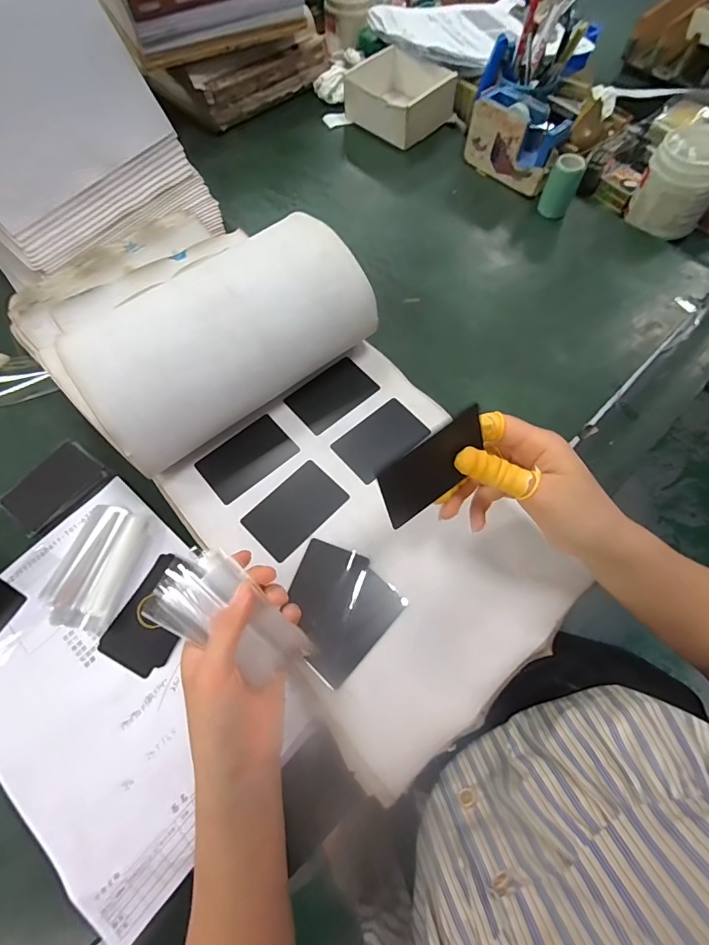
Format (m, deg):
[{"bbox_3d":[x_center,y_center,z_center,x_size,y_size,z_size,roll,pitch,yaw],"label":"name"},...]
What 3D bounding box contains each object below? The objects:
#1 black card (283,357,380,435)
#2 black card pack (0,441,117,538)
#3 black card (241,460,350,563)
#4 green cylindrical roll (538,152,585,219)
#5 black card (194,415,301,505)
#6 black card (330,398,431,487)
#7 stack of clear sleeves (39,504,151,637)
[{"bbox_3d":[-0.022,-0.079,0.421,0.085,0.004,0.053,-38,72,-18],"label":"black card"},{"bbox_3d":[-0.306,0.015,0.427,0.067,0.009,0.094,39,72,17],"label":"black card pack"},{"bbox_3d":[-0.052,0.032,0.370,0.055,0.004,0.083,41,72,20],"label":"black card"},{"bbox_3d":[0.280,-0.387,0.566,0.038,0.065,0.033,24,68,12],"label":"green cylindrical roll"},{"bbox_3d":[-0.100,-0.014,0.392,0.084,0.004,0.054,-39,72,-17],"label":"black card"},{"bbox_3d":[0.026,-0.032,0.397,0.084,0.004,0.055,-38,67,-16],"label":"black card"},{"bbox_3d":[-0.243,0.086,0.390,0.070,0.007,0.110,12,66,7],"label":"stack of clear sleeves"}]

